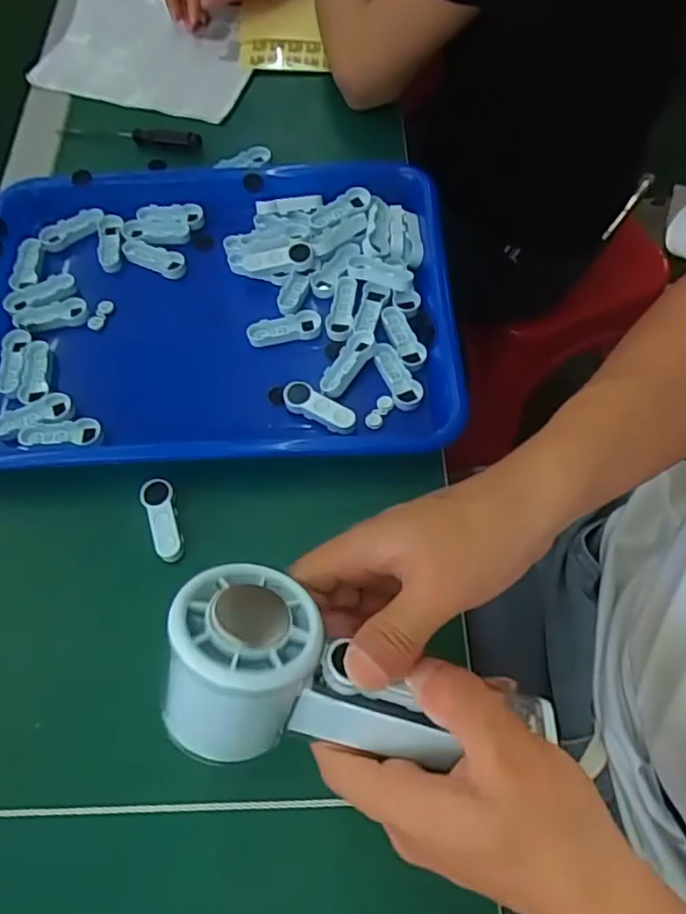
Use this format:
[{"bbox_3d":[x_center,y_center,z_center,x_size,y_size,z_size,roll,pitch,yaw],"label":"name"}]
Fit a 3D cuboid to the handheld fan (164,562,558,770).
[{"bbox_3d":[0.004,0.093,0.250,0.155,0.046,0.069,19,38,-7],"label":"handheld fan"}]

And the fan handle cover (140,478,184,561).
[{"bbox_3d":[-0.105,0.036,0.365,0.018,0.007,0.051,-22,64,-8],"label":"fan handle cover"}]

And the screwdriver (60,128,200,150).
[{"bbox_3d":[-0.178,-0.265,0.518,0.120,0.014,0.014,9,64,7],"label":"screwdriver"}]

